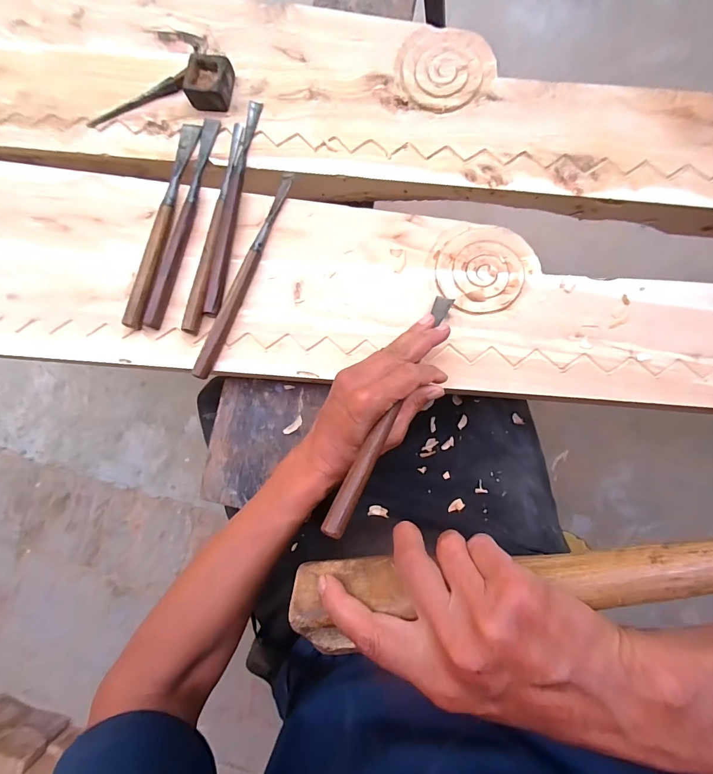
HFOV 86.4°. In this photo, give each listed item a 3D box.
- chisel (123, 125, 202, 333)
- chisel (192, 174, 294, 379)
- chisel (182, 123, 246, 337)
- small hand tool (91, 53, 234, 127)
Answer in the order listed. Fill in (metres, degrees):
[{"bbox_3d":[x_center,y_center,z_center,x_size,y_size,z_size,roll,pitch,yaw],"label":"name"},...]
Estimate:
[{"bbox_3d":[-0.222,-0.188,0.438,0.023,0.016,0.248,12,85,6],"label":"chisel"},{"bbox_3d":[-0.126,-0.129,0.426,0.016,0.016,0.251,21,86,7],"label":"chisel"},{"bbox_3d":[-0.160,-0.184,0.433,0.017,0.015,0.252,10,85,6],"label":"chisel"},{"bbox_3d":[-0.235,-0.347,0.448,0.180,0.032,0.048,-6,84,4],"label":"small hand tool"}]

